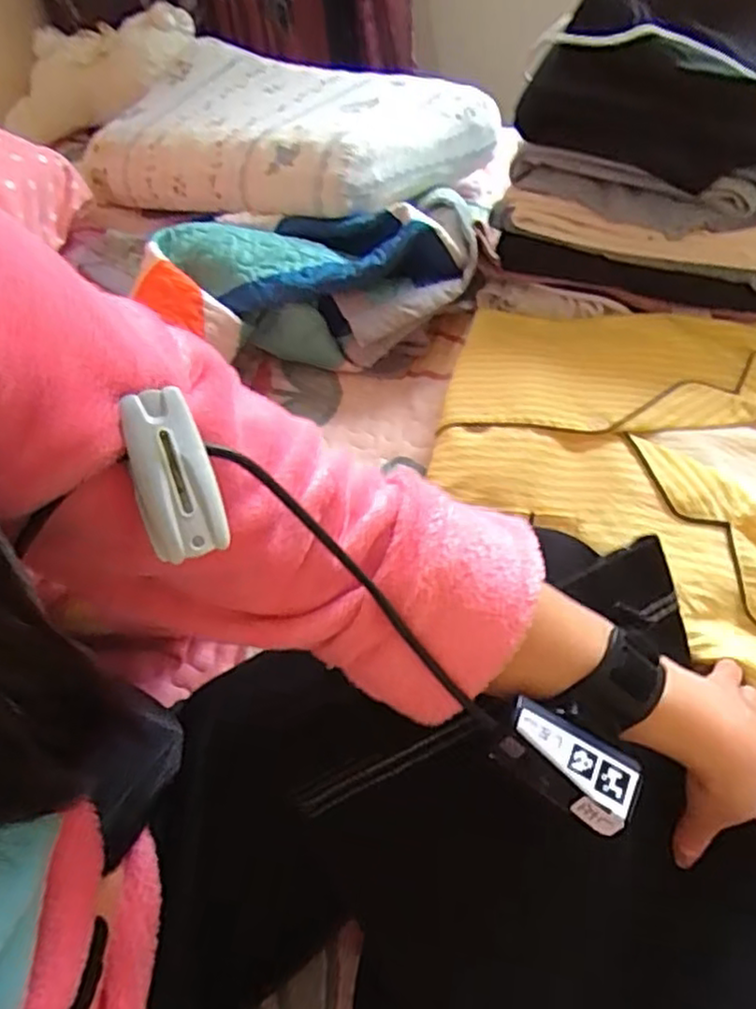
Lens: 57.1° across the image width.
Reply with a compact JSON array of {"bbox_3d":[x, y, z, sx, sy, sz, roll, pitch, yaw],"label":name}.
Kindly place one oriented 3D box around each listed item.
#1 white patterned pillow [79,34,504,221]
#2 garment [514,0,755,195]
[{"bbox_3d":[-0.134,-0.427,0.804,0.475,0.090,0.240,20,60,20],"label":"white patterned pillow"},{"bbox_3d":[0.268,-0.386,0.585,0.227,0.097,0.235,22,60,21],"label":"garment"}]

